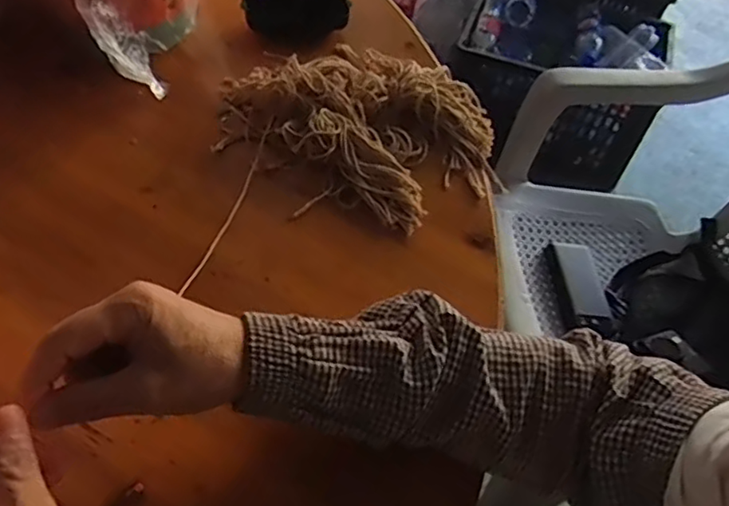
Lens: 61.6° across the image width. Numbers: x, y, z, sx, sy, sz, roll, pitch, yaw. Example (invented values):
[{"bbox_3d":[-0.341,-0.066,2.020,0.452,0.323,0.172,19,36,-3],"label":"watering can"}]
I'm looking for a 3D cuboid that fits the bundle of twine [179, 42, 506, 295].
[{"bbox_3d":[-0.005,-0.111,0.542,0.244,0.038,0.236,1,54,-4],"label":"bundle of twine"}]

